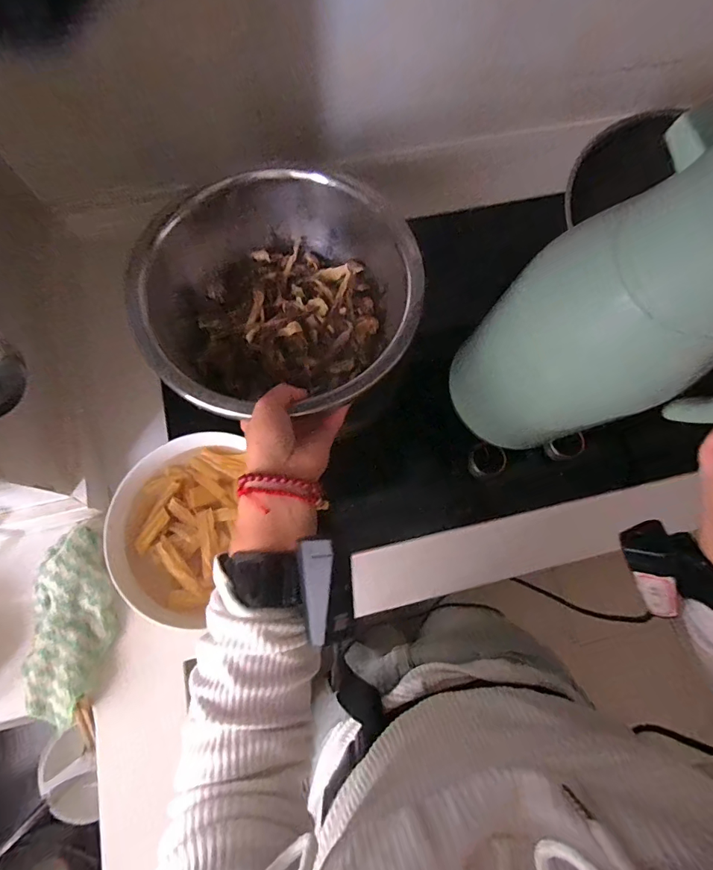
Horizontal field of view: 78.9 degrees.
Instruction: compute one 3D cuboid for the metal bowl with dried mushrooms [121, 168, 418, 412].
[{"bbox_3d":[-0.079,-0.133,0.451,0.268,0.103,0.246,0,75,-1],"label":"metal bowl with dried mushrooms"}]

